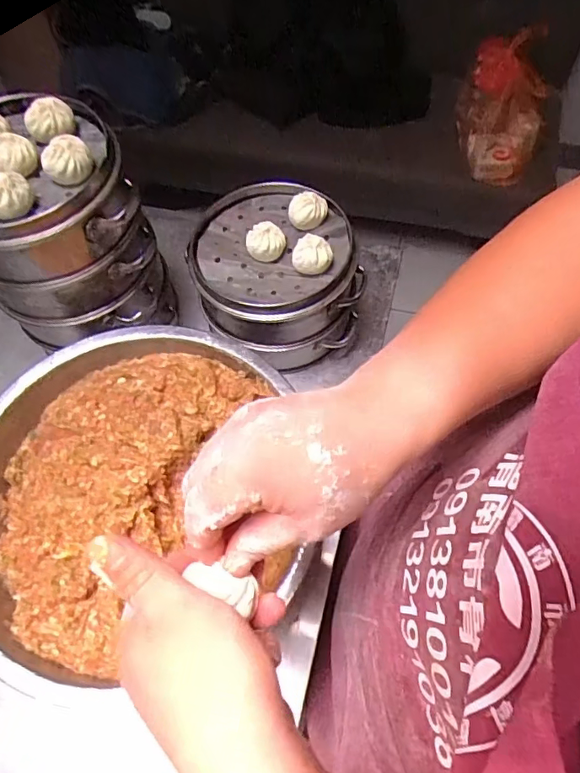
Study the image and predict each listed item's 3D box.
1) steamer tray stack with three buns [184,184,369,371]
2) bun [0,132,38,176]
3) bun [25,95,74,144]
[{"bbox_3d":[-0.017,-0.144,0.636,0.183,0.132,0.196,-6,62,0],"label":"steamer tray stack with three buns"},{"bbox_3d":[-0.265,-0.223,0.491,0.040,0.027,0.040,-1,62,2],"label":"bun"},{"bbox_3d":[-0.239,-0.268,0.514,0.040,0.029,0.040,-1,62,2],"label":"bun"}]

